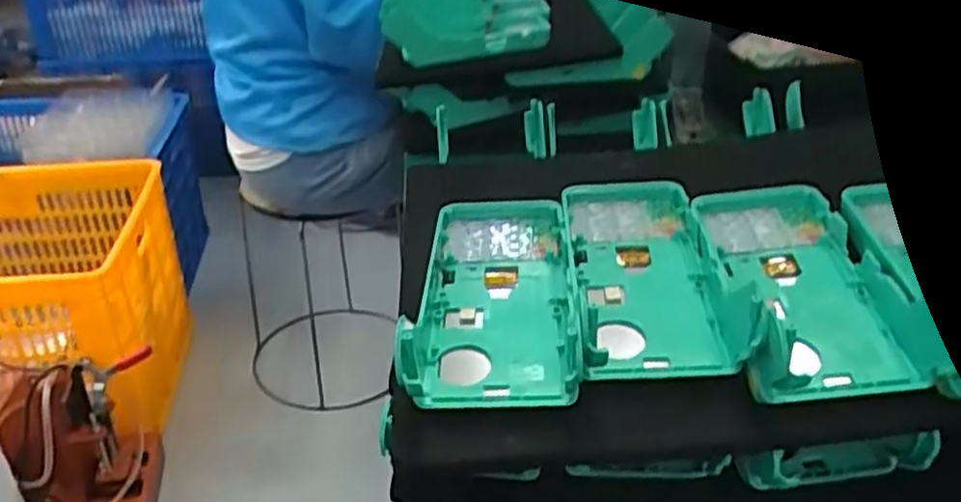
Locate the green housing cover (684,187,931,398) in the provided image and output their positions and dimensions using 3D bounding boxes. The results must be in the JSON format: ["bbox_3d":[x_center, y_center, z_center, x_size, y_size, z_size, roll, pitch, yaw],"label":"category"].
[{"bbox_3d":[0.157,0.011,0.383,0.083,0.036,0.177,1,32,2],"label":"green housing cover"}]

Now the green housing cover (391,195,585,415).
[{"bbox_3d":[0.007,0.022,0.400,0.085,0.044,0.175,1,32,1],"label":"green housing cover"}]

